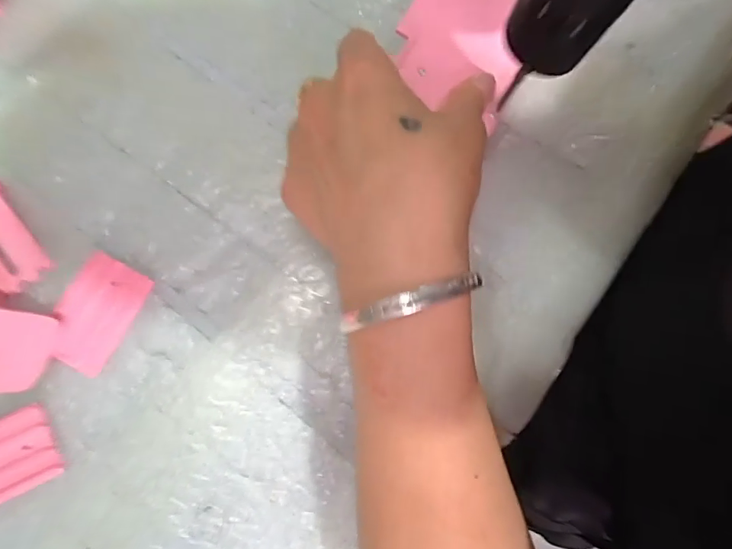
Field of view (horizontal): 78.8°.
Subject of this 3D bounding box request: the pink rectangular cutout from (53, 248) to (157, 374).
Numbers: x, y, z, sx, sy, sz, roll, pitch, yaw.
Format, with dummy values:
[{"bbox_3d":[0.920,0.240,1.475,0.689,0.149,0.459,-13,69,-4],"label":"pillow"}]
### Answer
[{"bbox_3d":[-0.139,0.019,0.229,0.037,0.005,0.055,28,78,5],"label":"pink rectangular cutout"}]

